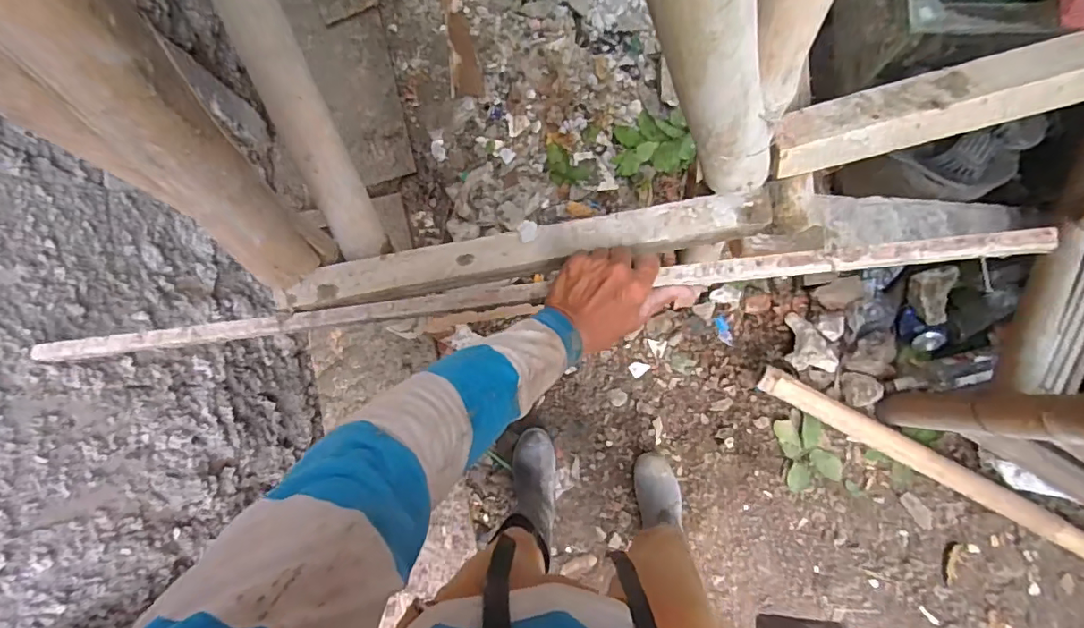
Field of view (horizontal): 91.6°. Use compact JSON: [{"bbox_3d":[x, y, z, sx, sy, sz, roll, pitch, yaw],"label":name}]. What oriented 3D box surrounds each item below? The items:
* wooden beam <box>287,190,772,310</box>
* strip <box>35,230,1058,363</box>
[{"bbox_3d":[-0.017,-0.063,0.569,0.509,0.022,0.047,-10,83,4],"label":"wooden beam"},{"bbox_3d":[-0.075,-0.013,0.552,1.065,0.027,0.025,-6,83,9],"label":"strip"}]

